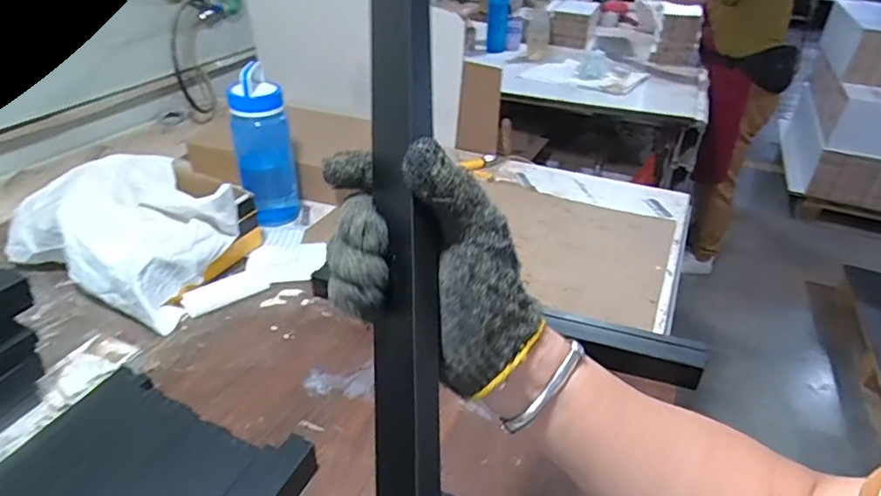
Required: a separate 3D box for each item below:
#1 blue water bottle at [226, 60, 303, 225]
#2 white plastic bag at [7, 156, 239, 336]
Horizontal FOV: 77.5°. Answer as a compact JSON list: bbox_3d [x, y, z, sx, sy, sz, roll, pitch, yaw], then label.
[{"bbox_3d":[-0.328,-0.182,1.025,0.107,0.270,0.115,-8,35,-14],"label":"blue water bottle"},{"bbox_3d":[-0.485,-0.036,0.904,0.337,0.138,0.263,16,34,20],"label":"white plastic bag"}]

